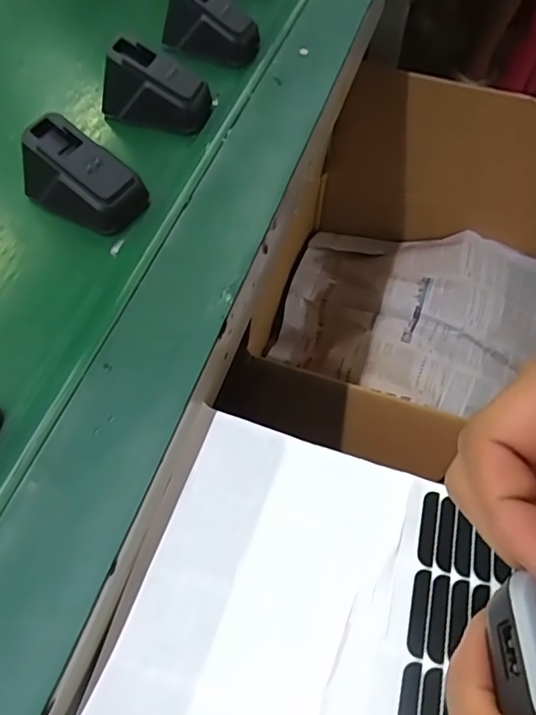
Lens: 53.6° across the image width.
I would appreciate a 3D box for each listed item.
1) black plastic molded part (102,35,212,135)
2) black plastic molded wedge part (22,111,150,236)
[{"bbox_3d":[-0.076,-0.182,0.357,0.065,0.041,0.032,13,60,6],"label":"black plastic molded part"},{"bbox_3d":[-0.108,-0.104,0.307,0.060,0.041,0.039,22,61,11],"label":"black plastic molded wedge part"}]

